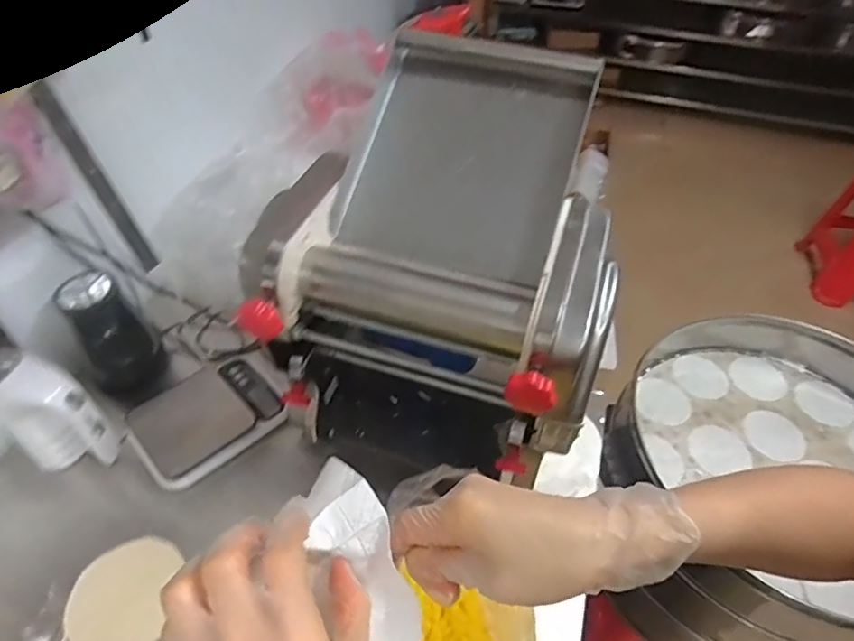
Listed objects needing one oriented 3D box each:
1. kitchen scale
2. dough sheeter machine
[{"bbox_3d":[-0.312,0.133,0.807,0.210,0.030,0.168,-28,54,-25],"label":"kitchen scale"},{"bbox_3d":[0.025,-0.024,0.712,0.366,0.494,0.375,15,48,12],"label":"dough sheeter machine"}]

